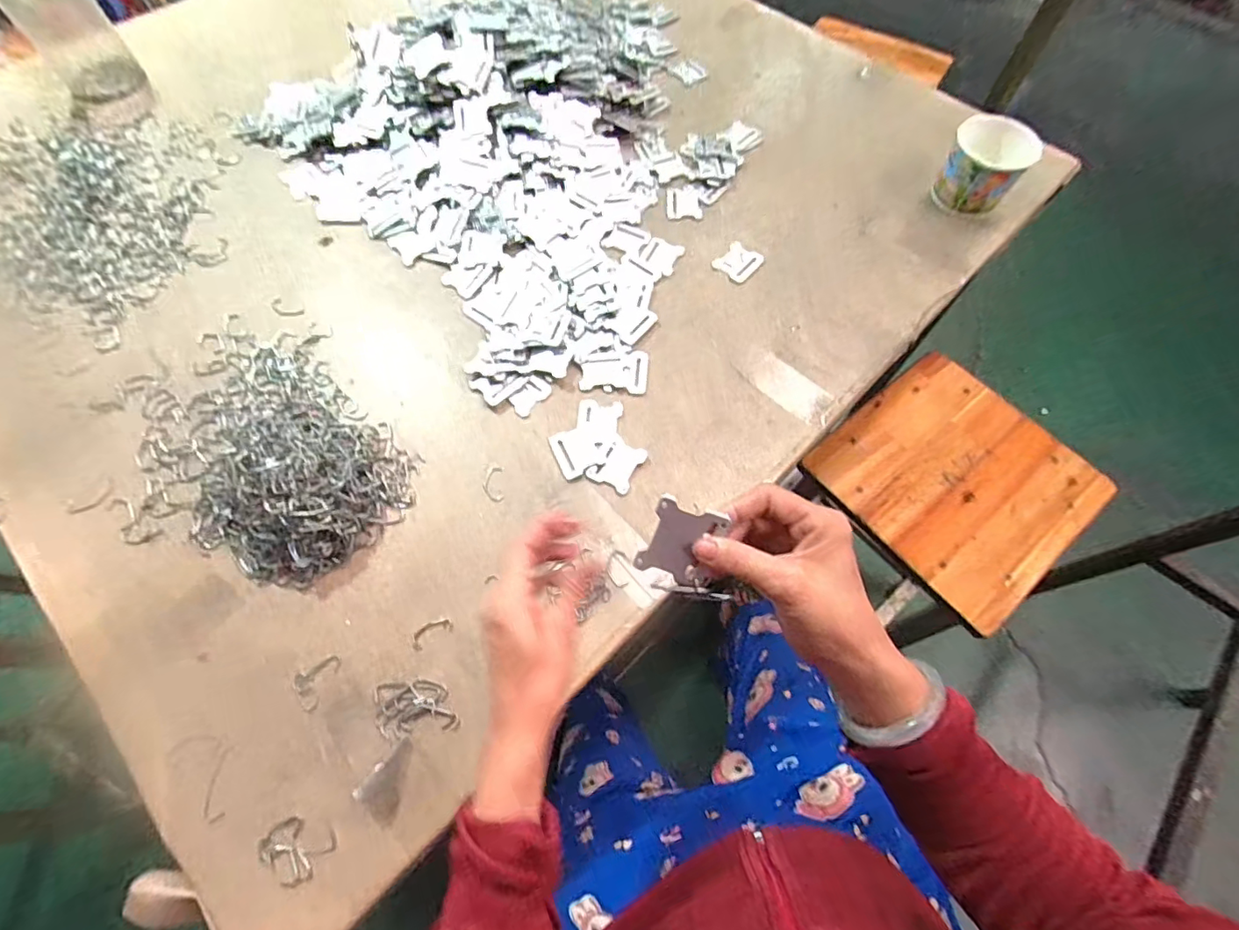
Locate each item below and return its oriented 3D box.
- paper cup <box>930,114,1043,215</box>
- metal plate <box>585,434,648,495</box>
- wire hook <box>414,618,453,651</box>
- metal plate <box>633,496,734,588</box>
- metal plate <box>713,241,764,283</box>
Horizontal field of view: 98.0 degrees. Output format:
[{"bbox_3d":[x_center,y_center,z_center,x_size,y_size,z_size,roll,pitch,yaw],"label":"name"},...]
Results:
[{"bbox_3d":[0.446,-0.368,0.658,0.090,0.085,0.097,0,65,0],"label":"paper cup"},{"bbox_3d":[-0.001,-0.001,0.526,0.042,0.007,0.050,30,68,13],"label":"metal plate"},{"bbox_3d":[-0.161,0.143,0.461,0.035,0.004,0.017,-30,69,-14],"label":"wire hook"},{"bbox_3d":[0.036,0.045,0.317,0.042,0.004,0.048,20,105,-5],"label":"metal plate"},{"bbox_3d":[0.142,-0.241,0.641,0.044,0.008,0.049,41,79,5],"label":"metal plate"}]

